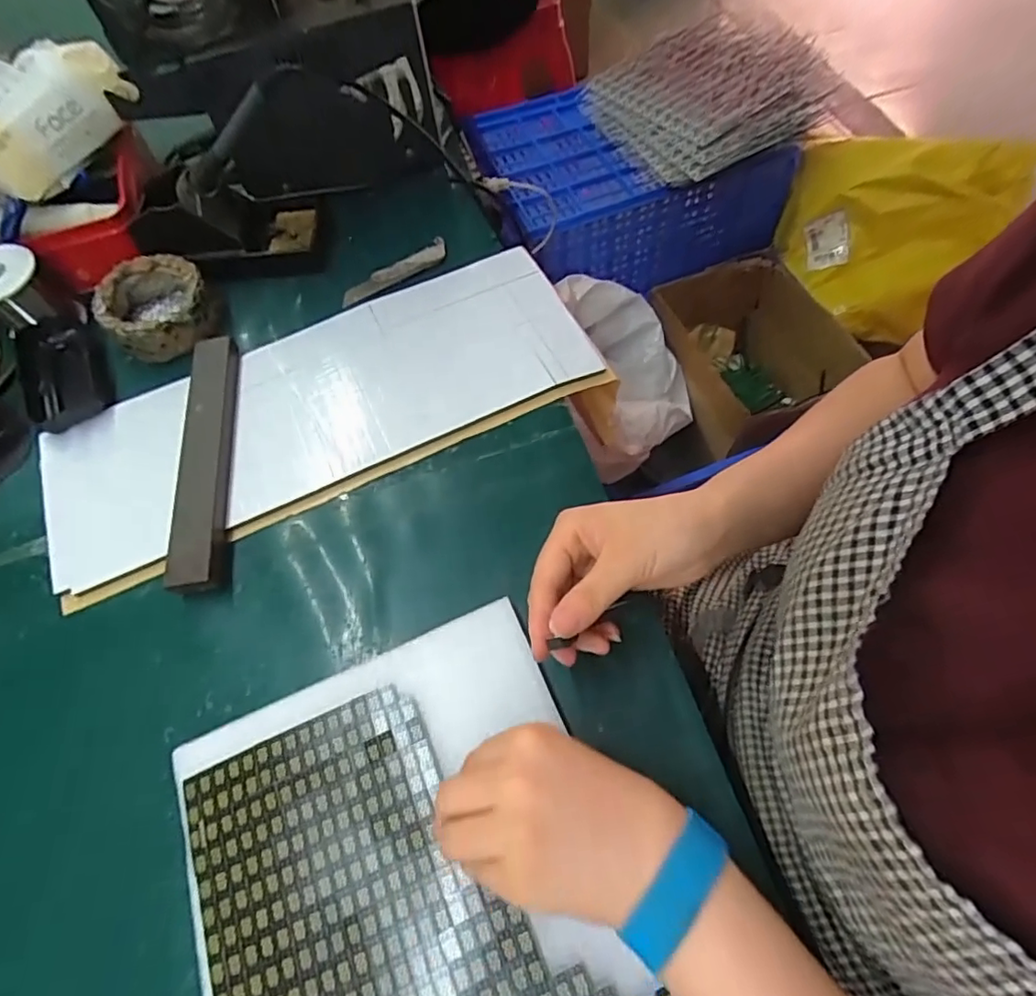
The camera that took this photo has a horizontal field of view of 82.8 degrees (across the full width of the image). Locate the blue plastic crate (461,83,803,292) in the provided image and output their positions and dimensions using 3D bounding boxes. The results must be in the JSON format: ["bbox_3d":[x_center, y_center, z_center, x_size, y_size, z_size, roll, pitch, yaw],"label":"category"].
[{"bbox_3d":[0.207,-0.635,1.214,0.576,0.227,0.374,-21,61,-8],"label":"blue plastic crate"}]

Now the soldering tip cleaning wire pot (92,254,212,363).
[{"bbox_3d":[-0.298,-0.157,0.487,0.080,0.045,0.080,-2,60,3],"label":"soldering tip cleaning wire pot"}]

